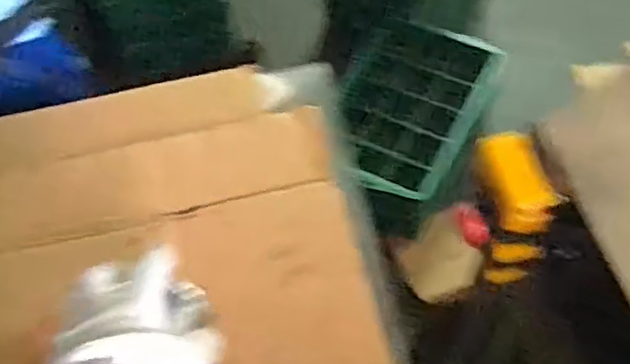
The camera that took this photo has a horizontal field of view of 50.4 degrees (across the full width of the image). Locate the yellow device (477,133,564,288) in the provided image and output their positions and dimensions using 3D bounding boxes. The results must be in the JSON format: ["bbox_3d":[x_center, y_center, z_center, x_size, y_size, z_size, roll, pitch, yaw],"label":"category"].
[{"bbox_3d":[0.172,0.029,0.603,0.045,0.139,0.087,-14,61,-3],"label":"yellow device"}]

